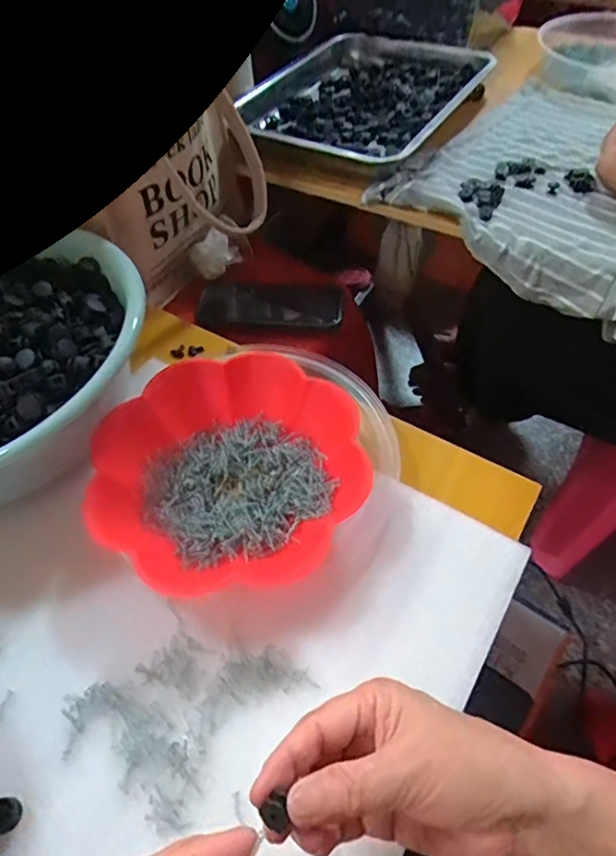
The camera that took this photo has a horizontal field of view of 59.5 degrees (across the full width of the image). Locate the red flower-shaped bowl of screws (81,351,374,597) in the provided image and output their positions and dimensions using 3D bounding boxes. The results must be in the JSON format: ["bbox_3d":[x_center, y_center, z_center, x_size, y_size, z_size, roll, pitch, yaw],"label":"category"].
[{"bbox_3d":[-0.060,0.030,0.424,0.199,0.041,0.200,-1,53,1],"label":"red flower-shaped bowl of screws"}]

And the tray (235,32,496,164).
[{"bbox_3d":[0.077,-0.460,0.740,0.275,0.034,0.356,25,60,22],"label":"tray"}]

